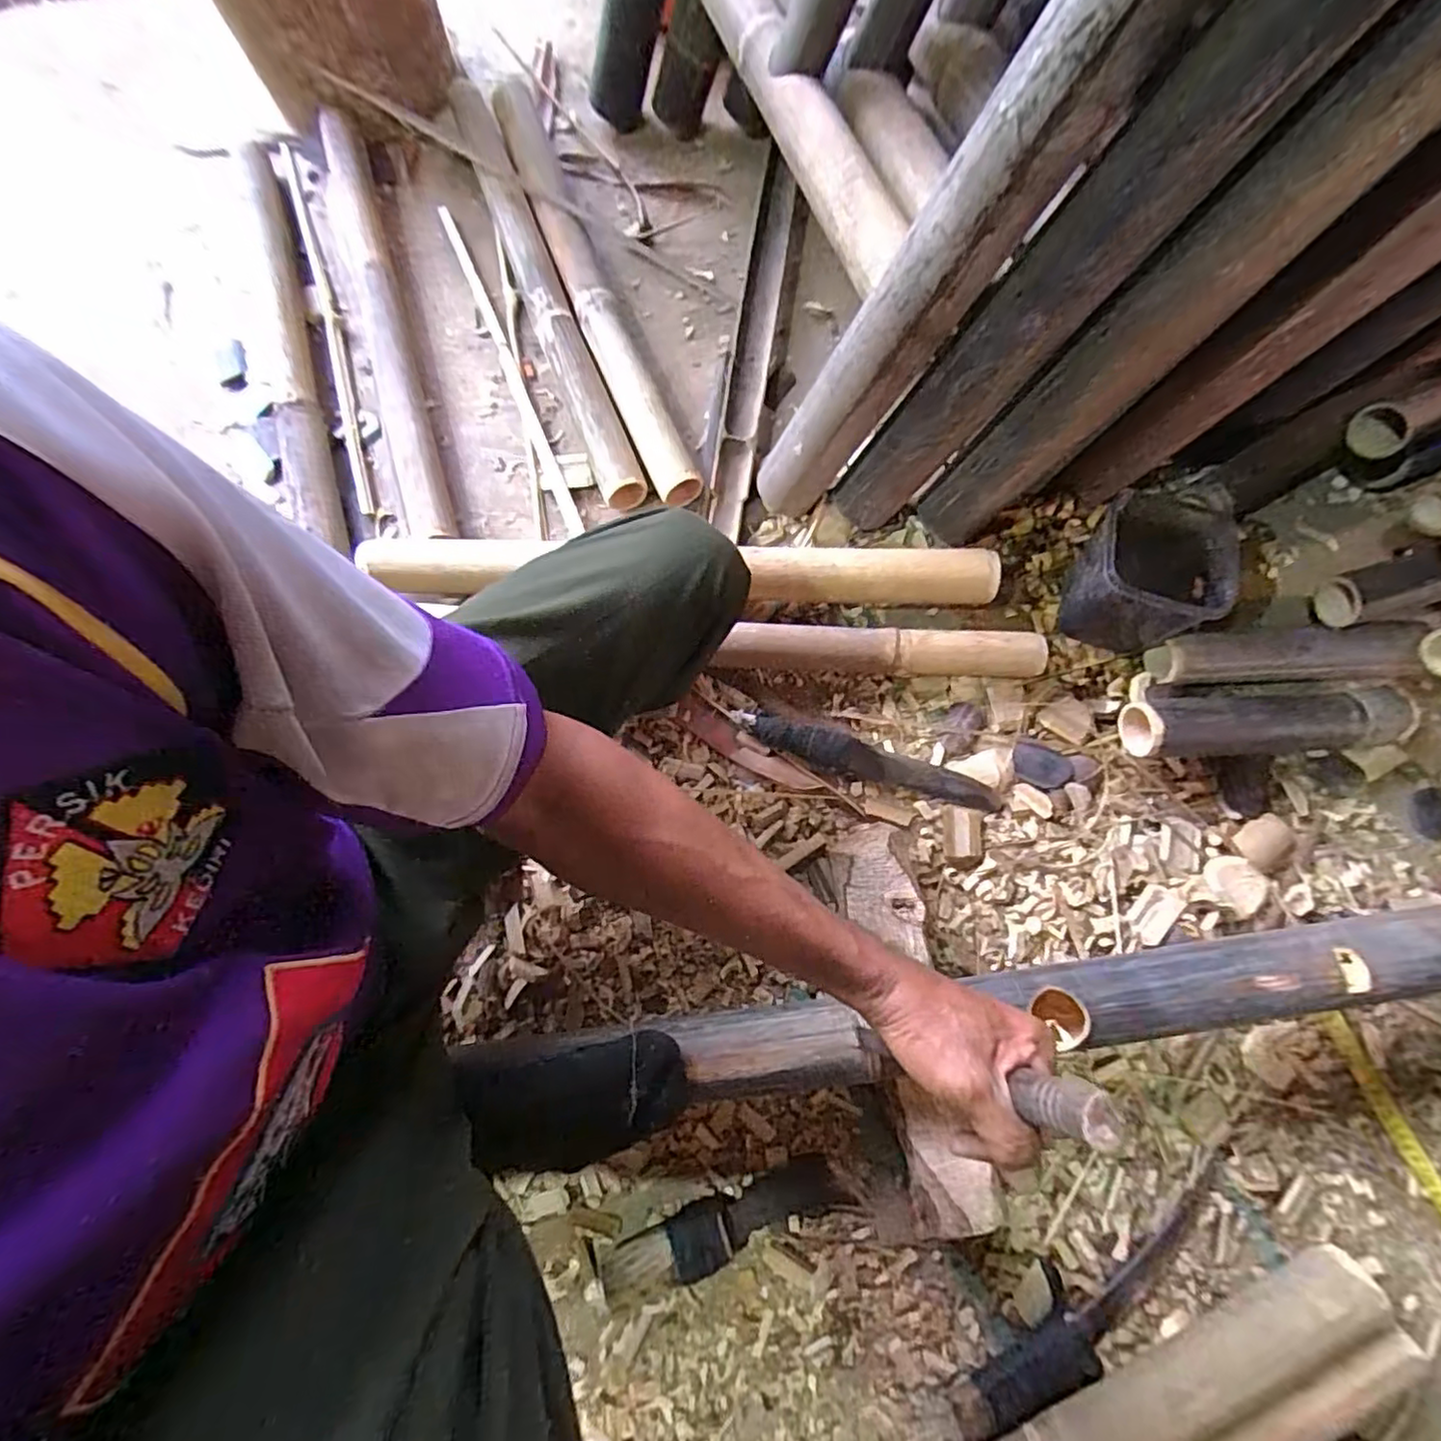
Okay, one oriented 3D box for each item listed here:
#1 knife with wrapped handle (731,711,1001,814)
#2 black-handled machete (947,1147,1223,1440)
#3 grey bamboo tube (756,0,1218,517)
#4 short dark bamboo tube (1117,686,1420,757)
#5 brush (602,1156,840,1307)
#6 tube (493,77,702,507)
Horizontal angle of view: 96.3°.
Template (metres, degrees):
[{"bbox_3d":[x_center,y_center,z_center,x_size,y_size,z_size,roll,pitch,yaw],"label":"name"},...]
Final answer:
[{"bbox_3d":[0.150,0.041,0.668,0.276,0.021,0.038,16,78,5],"label":"knife with wrapped handle"},{"bbox_3d":[0.324,0.489,0.551,0.320,0.034,0.072,-41,79,-8],"label":"black-handled machete"},{"bbox_3d":[0.162,-0.346,0.527,0.066,0.502,0.060,-12,75,-28],"label":"grey bamboo tube"},{"bbox_3d":[0.540,0.004,0.642,0.272,0.066,0.053,-3,77,1],"label":"short dark bamboo tube"},{"bbox_3d":[0.005,0.448,0.573,0.220,0.049,0.049,-14,77,-15],"label":"brush"},{"bbox_3d":[-0.168,-0.551,0.804,0.060,0.048,0.667,-21,77,-4],"label":"tube"}]

